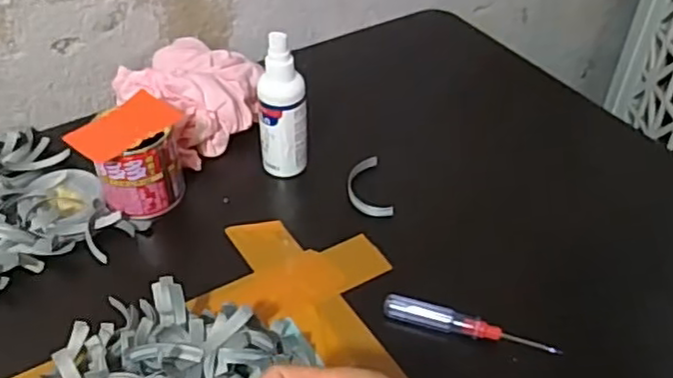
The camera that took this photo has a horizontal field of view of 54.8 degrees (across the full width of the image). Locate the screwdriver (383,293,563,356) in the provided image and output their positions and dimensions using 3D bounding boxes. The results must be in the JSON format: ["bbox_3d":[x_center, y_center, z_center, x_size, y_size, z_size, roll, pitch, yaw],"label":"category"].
[{"bbox_3d":[0.091,0.097,0.451,0.118,0.019,0.015,16,45,16],"label":"screwdriver"}]

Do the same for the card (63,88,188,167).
[{"bbox_3d":[-0.165,-0.050,0.507,0.047,0.007,0.080,30,50,21],"label":"card"}]

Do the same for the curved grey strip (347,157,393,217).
[{"bbox_3d":[0.026,-0.001,0.561,0.032,0.011,0.070,-6,43,-7],"label":"curved grey strip"}]

